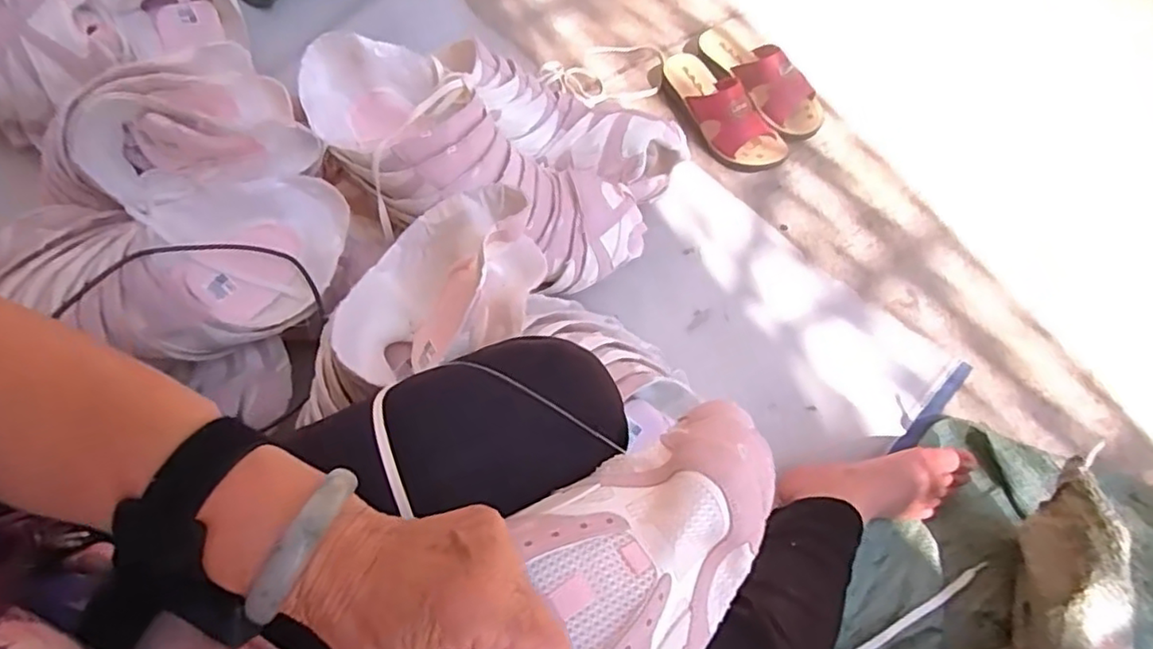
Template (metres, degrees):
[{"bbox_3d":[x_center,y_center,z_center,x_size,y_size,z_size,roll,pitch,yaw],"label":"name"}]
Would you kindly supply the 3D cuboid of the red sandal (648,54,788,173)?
[{"bbox_3d":[0.200,-0.314,0.898,0.087,0.076,0.234,-34,71,-13],"label":"red sandal"}]

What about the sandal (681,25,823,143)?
[{"bbox_3d":[0.263,-0.371,0.925,0.081,0.073,0.243,-37,72,-14],"label":"sandal"}]

